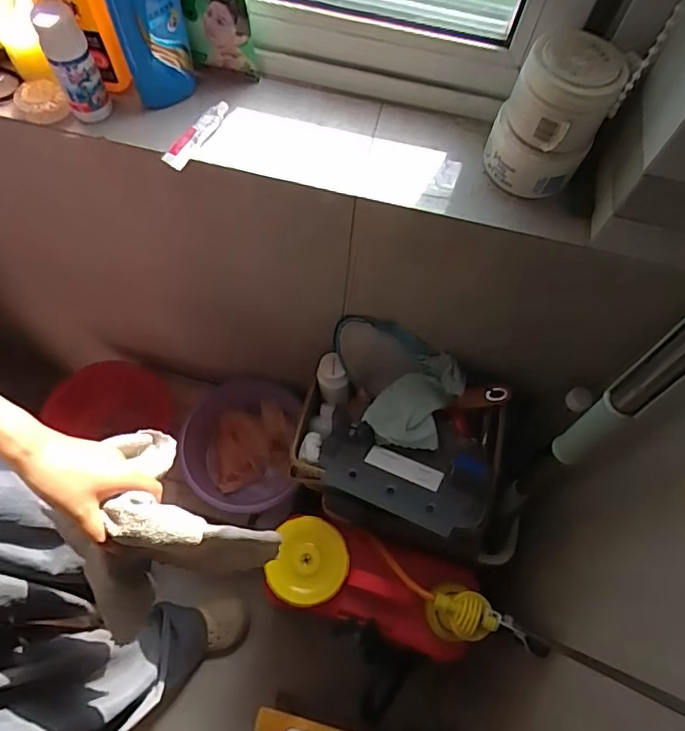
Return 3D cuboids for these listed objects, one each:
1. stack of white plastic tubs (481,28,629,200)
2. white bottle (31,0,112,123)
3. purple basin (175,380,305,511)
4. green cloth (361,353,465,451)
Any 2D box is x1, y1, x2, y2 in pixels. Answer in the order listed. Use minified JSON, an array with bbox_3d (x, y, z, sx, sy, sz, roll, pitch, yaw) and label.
[{"bbox_3d":[0.205,-0.247,0.523,0.096,0.115,0.104,28,68,9],"label":"stack of white plastic tubs"},{"bbox_3d":[-0.265,-0.296,0.522,0.040,0.104,0.040,-23,70,-12],"label":"white bottle"},{"bbox_3d":[-0.205,0.154,1.037,0.227,0.068,0.248,1,67,-3],"label":"purple basin"},{"bbox_3d":[0.114,0.057,0.785,0.108,0.062,0.145,38,70,12],"label":"green cloth"}]

